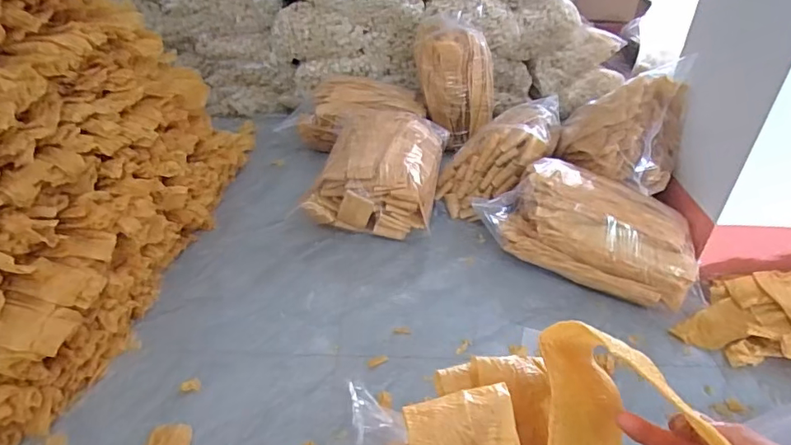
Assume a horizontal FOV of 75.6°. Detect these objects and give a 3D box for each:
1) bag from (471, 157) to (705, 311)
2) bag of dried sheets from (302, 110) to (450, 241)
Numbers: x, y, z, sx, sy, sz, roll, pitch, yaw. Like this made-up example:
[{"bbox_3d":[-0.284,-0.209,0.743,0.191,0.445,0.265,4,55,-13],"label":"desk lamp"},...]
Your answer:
[{"bbox_3d":[0.450,0.005,1.189,0.473,0.198,0.198,21,38,25],"label":"bag"},{"bbox_3d":[-0.034,-0.172,1.439,0.322,0.193,0.437,6,34,6],"label":"bag of dried sheets"}]

